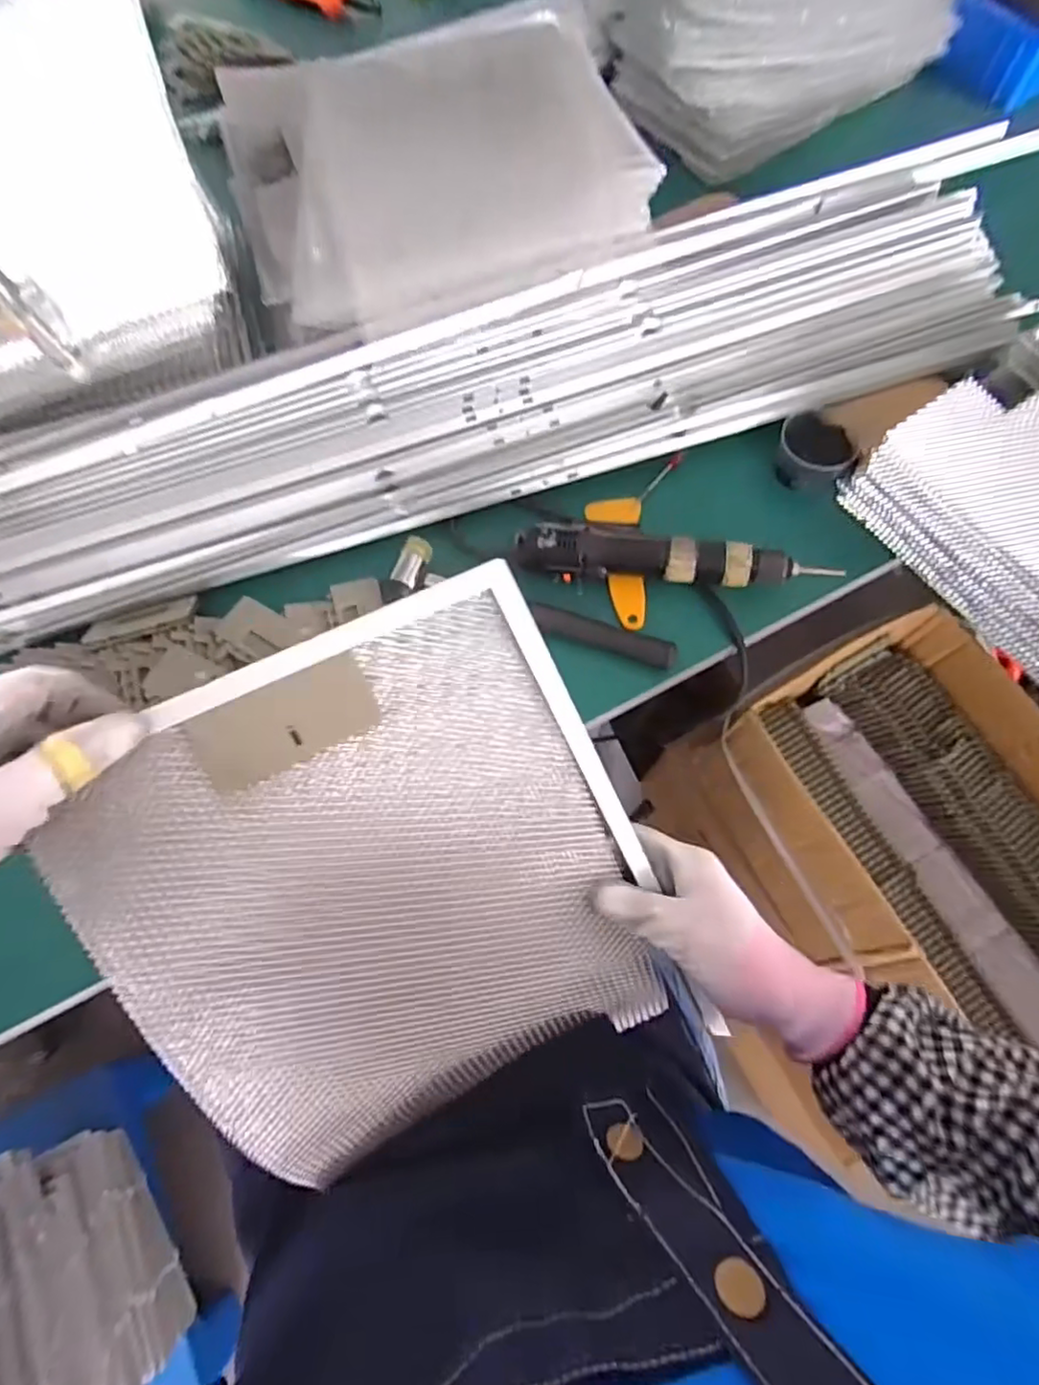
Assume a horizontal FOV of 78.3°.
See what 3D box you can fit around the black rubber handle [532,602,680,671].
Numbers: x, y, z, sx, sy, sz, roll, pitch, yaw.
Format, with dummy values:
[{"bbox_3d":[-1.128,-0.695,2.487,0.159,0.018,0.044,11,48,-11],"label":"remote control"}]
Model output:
[{"bbox_3d":[0.069,-0.051,0.533,0.124,0.024,0.025,22,71,9],"label":"black rubber handle"}]

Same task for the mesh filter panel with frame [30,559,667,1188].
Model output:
[{"bbox_3d":[-0.066,0.111,0.350,0.256,0.025,0.285,-26,109,-12],"label":"mesh filter panel with frame"}]

